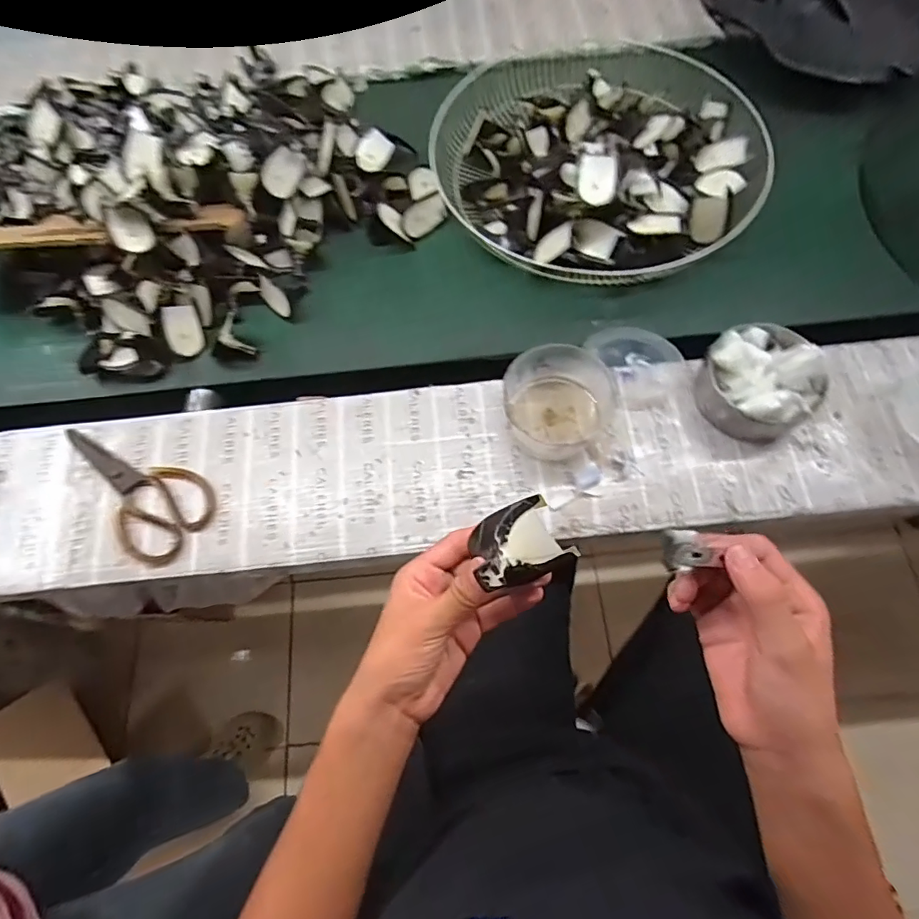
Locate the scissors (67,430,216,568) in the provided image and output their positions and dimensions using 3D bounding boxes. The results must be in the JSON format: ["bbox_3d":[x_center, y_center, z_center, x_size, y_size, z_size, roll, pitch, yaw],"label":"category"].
[{"bbox_3d":[-0.374,0.037,0.570,0.205,0.012,0.105,25,71,12],"label":"scissors"}]

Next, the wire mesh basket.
[{"bbox_3d":[0.194,-0.441,0.696,0.426,0.089,0.453,-41,72,-13],"label":"wire mesh basket"}]

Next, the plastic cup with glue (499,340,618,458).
[{"bbox_3d":[0.105,-0.063,0.559,0.100,0.065,0.112,-38,71,-12],"label":"plastic cup with glue"}]

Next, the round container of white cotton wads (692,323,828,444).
[{"bbox_3d":[0.322,-0.087,0.549,0.109,0.084,0.115,-1,68,2],"label":"round container of white cotton wads"}]

